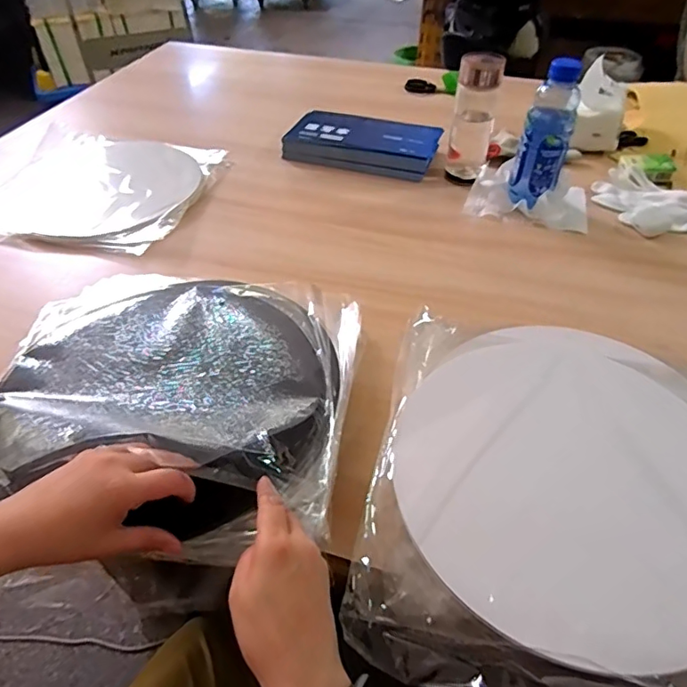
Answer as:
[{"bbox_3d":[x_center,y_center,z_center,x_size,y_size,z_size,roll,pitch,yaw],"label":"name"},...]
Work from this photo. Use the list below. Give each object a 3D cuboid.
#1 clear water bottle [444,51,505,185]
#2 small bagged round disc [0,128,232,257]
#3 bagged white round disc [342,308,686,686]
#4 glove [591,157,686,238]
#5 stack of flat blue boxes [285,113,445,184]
[{"bbox_3d":[0.210,-0.366,0.846,0.068,0.191,0.061,9,47,9],"label":"clear water bottle"},{"bbox_3d":[-0.393,-0.254,0.848,0.318,0.034,0.324,9,47,9],"label":"small bagged round disc"},{"bbox_3d":[0.199,0.116,0.465,0.342,0.038,0.359,6,46,6],"label":"bagged white round disc"},{"bbox_3d":[0.492,-0.219,0.817,0.146,0.024,0.198,-32,54,-26],"label":"glove"},{"bbox_3d":[0.034,-0.361,0.940,0.268,0.049,0.134,12,48,12],"label":"stack of flat blue boxes"}]

